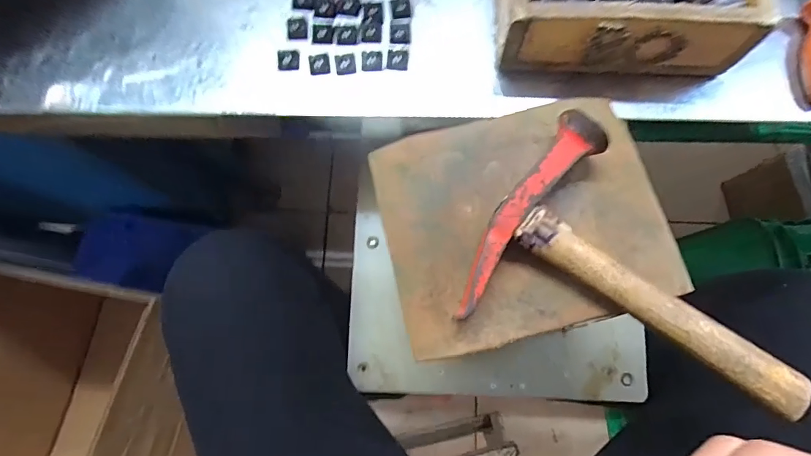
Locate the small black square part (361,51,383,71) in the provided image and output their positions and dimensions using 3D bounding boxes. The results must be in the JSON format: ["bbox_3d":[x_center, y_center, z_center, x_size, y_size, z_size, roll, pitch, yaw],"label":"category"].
[{"bbox_3d":[-0.028,-0.138,0.365,0.017,0.010,0.012,-5,76,0],"label":"small black square part"}]

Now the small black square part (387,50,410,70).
[{"bbox_3d":[-0.006,-0.140,0.364,0.017,0.008,0.018,3,76,2],"label":"small black square part"}]

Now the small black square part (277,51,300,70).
[{"bbox_3d":[-0.096,-0.138,0.363,0.017,0.005,0.018,-3,76,1],"label":"small black square part"}]

